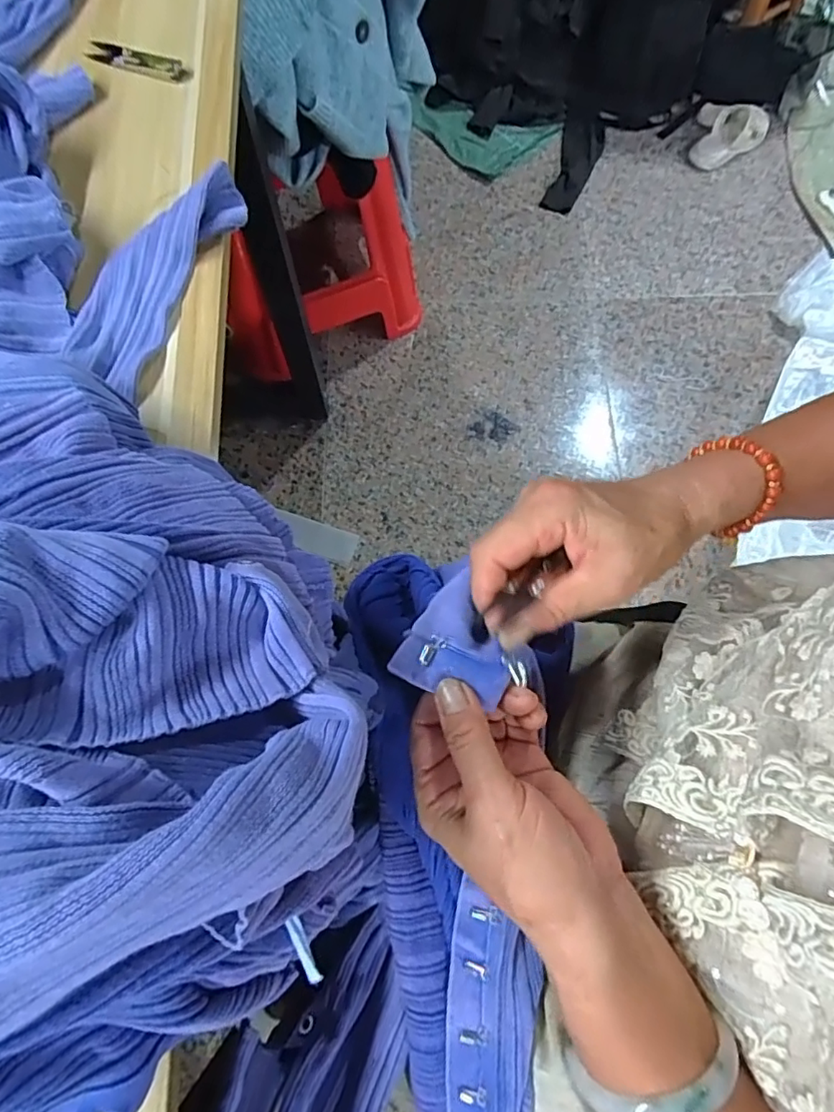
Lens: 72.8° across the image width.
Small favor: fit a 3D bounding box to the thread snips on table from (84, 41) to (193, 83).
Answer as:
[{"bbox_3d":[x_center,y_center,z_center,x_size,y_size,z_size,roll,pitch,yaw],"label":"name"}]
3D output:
[{"bbox_3d":[-0.252,-0.447,0.512,0.102,0.008,0.027,21,73,7],"label":"thread snips on table"}]

